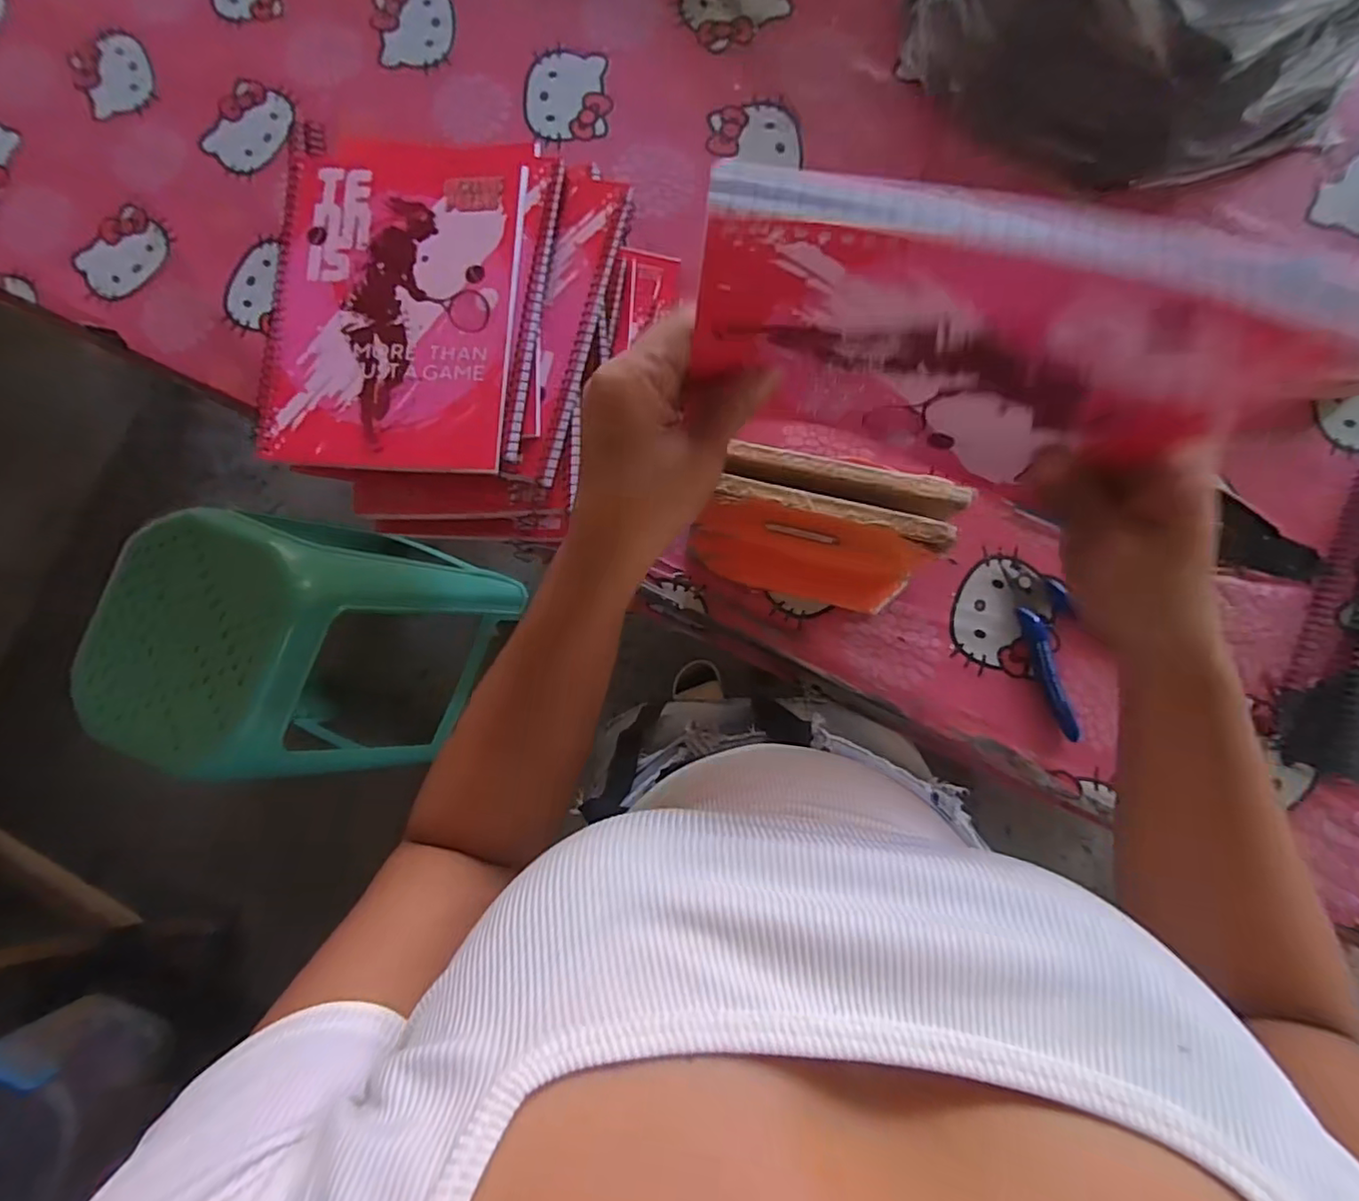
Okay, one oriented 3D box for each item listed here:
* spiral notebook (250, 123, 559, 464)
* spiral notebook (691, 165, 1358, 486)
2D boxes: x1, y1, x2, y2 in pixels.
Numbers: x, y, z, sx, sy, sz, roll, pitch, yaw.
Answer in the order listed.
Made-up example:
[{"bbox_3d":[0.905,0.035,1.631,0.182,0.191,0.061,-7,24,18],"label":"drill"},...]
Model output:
[{"bbox_3d":[-0.168,-0.187,0.377,0.163,0.017,0.215,5,84,5],"label":"spiral notebook"},{"bbox_3d":[0.110,-0.085,0.241,0.205,0.166,0.016,9,83,1],"label":"spiral notebook"}]

